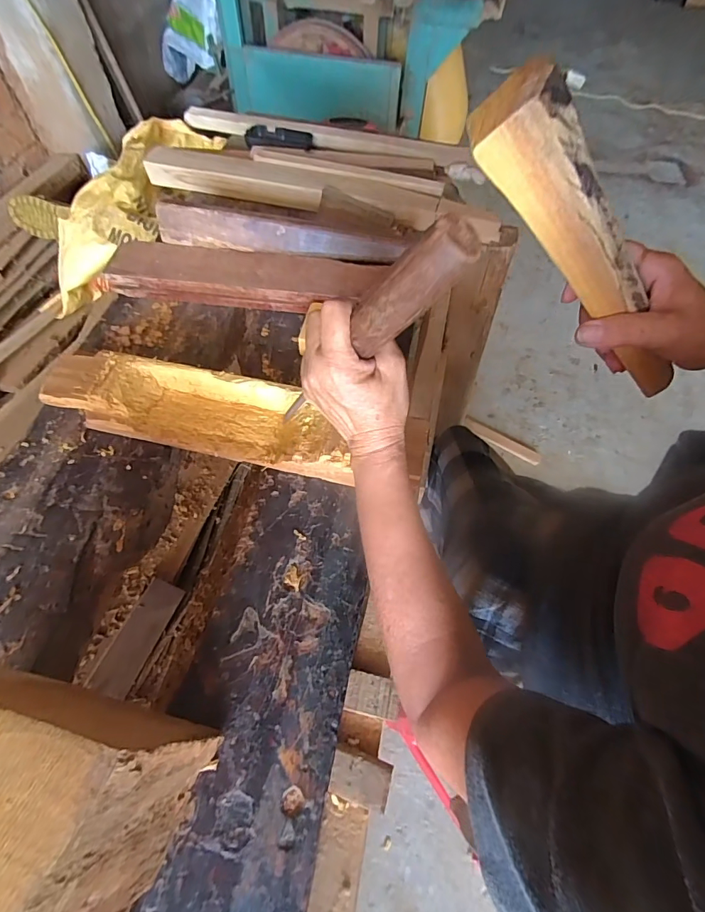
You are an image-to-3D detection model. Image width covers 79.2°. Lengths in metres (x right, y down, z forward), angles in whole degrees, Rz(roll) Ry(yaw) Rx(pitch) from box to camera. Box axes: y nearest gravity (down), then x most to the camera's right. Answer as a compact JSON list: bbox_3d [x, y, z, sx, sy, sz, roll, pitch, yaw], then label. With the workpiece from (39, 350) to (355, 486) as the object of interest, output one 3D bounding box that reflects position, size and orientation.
[{"bbox_3d":[-0.158,-0.051,0.451,0.332,0.048,0.087,14,61,6],"label":"workpiece"}]

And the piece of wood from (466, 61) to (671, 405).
[{"bbox_3d":[0.165,-0.126,0.285,0.250,0.042,0.034,34,54,-33],"label":"piece of wood"}]

